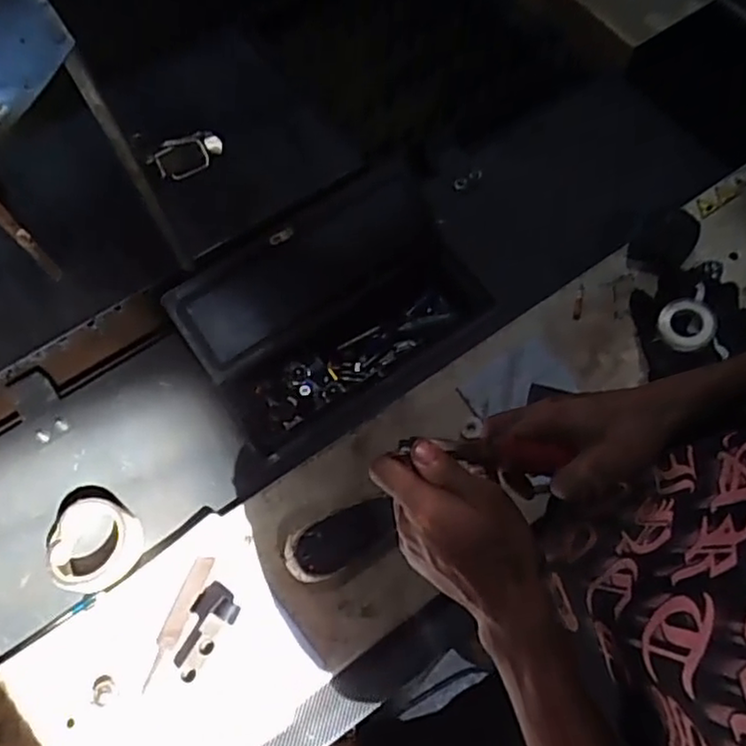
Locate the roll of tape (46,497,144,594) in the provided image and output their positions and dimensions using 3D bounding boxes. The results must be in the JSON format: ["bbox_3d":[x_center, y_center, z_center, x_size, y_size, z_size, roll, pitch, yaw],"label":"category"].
[{"bbox_3d":[-0.315,0.193,0.744,0.099,0.046,0.097,-1,66,2],"label":"roll of tape"}]

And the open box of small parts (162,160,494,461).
[{"bbox_3d":[-0.038,-0.079,0.874,0.370,0.183,0.230,-33,69,-12],"label":"open box of small parts"}]

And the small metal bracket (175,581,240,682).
[{"bbox_3d":[-0.180,0.263,0.681,0.053,0.034,0.089,34,72,16],"label":"small metal bracket"}]

